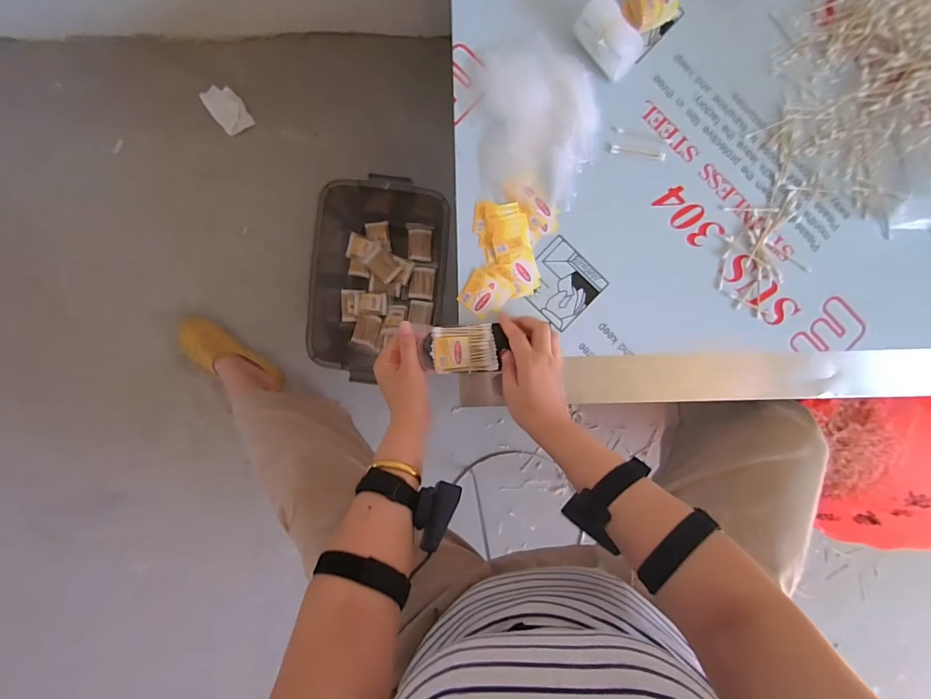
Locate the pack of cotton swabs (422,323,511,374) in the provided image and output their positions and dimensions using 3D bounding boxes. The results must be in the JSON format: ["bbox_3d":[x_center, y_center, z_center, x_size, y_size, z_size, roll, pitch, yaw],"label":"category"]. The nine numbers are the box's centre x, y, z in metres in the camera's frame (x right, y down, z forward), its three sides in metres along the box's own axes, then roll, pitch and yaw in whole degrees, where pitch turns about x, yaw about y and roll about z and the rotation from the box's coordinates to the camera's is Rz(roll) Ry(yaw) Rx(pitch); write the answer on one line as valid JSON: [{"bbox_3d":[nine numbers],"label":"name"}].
[{"bbox_3d":[0.000,-0.001,0.525,0.102,0.019,0.058,-3,93,-2],"label":"pack of cotton swabs"}]

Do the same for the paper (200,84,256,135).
[{"bbox_3d":[-0.545,-0.549,0.944,0.072,0.015,0.122,-38,93,0],"label":"paper"}]

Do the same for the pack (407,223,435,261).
[{"bbox_3d":[-0.107,-0.250,0.960,0.059,0.015,0.085,4,93,-2],"label":"pack"}]

